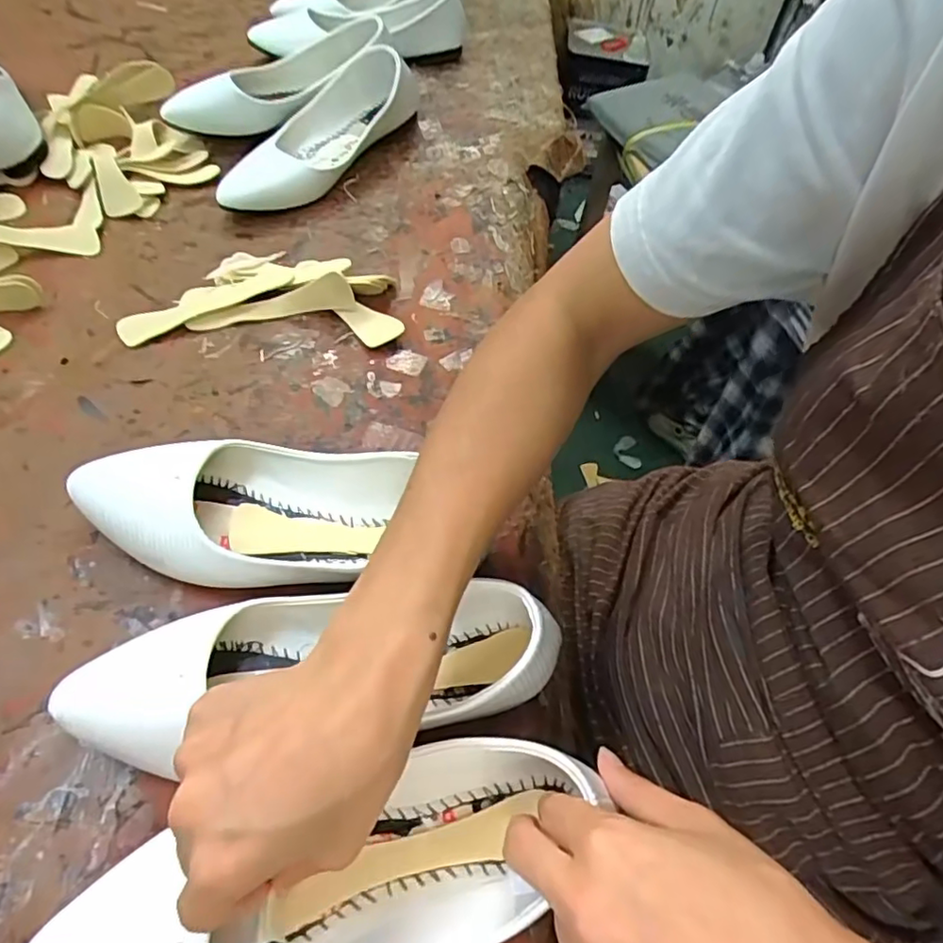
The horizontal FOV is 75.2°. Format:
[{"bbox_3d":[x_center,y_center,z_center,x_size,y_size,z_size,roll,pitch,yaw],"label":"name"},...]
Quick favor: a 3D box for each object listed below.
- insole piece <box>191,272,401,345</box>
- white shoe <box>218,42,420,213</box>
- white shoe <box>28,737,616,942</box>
[{"bbox_3d":[-0.139,-0.134,0.492,0.163,0.030,0.043,4,55,-2],"label":"insole piece"},{"bbox_3d":[-0.151,-0.338,0.603,0.086,0.070,0.261,36,60,19],"label":"white shoe"},{"bbox_3d":[-0.057,0.177,0.269,0.247,0.061,0.086,-12,57,-15],"label":"white shoe"}]

